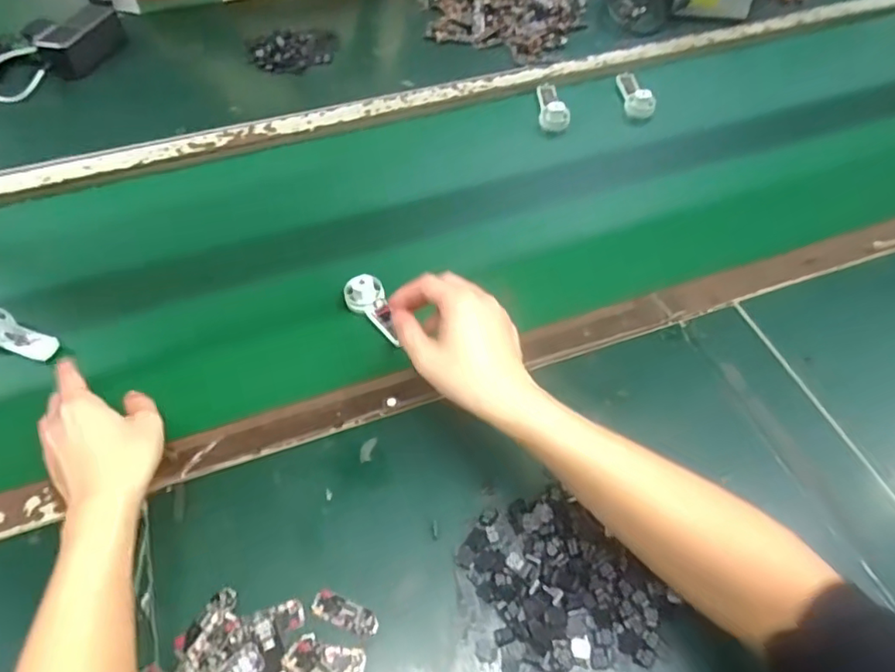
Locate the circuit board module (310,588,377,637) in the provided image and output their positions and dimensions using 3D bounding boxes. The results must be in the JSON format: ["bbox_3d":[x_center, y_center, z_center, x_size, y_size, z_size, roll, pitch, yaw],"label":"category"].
[{"bbox_3d":[-0.075,0.202,0.420,0.050,0.004,0.018,21,57,13],"label":"circuit board module"}]

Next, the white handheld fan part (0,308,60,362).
[{"bbox_3d":[-0.426,0.000,0.570,0.088,0.023,0.036,22,56,-2],"label":"white handheld fan part"}]

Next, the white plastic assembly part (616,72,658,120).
[{"bbox_3d":[0.263,-0.345,0.804,0.034,0.036,0.100,0,53,-1],"label":"white plastic assembly part"}]

